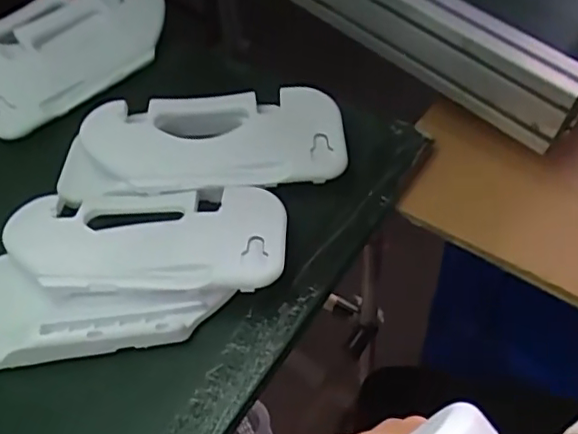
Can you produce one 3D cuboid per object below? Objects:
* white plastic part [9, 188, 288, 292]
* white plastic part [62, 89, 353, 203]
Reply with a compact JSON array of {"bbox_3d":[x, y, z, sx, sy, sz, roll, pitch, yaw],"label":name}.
[{"bbox_3d":[-0.137,0.019,0.557,0.262,0.030,0.119,-1,53,5],"label":"white plastic part"},{"bbox_3d":[-0.091,-0.079,0.623,0.297,0.040,0.127,-4,53,3],"label":"white plastic part"}]

